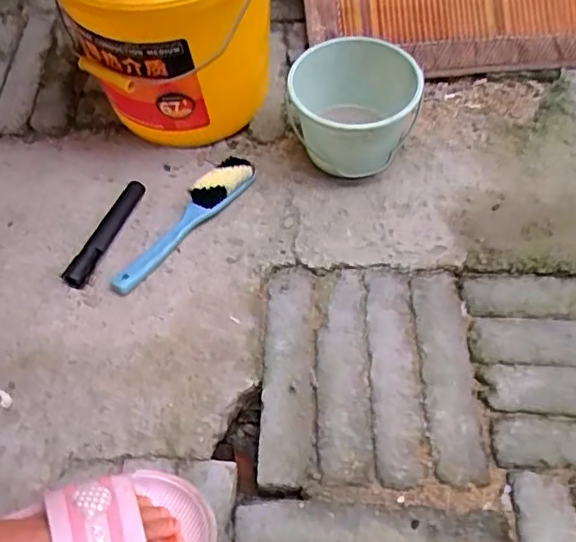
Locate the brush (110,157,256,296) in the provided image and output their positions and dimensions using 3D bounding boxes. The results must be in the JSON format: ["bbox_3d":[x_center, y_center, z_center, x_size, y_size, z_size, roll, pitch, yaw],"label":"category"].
[{"bbox_3d":[-0.120,-0.059,0.656,0.047,0.027,0.226,29,59,19],"label":"brush"}]

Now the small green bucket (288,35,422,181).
[{"bbox_3d":[0.076,-0.189,0.688,0.149,0.117,0.138,0,54,-1],"label":"small green bucket"}]

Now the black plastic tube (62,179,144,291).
[{"bbox_3d":[-0.212,-0.047,0.655,0.029,0.020,0.156,15,55,10],"label":"black plastic tube"}]

